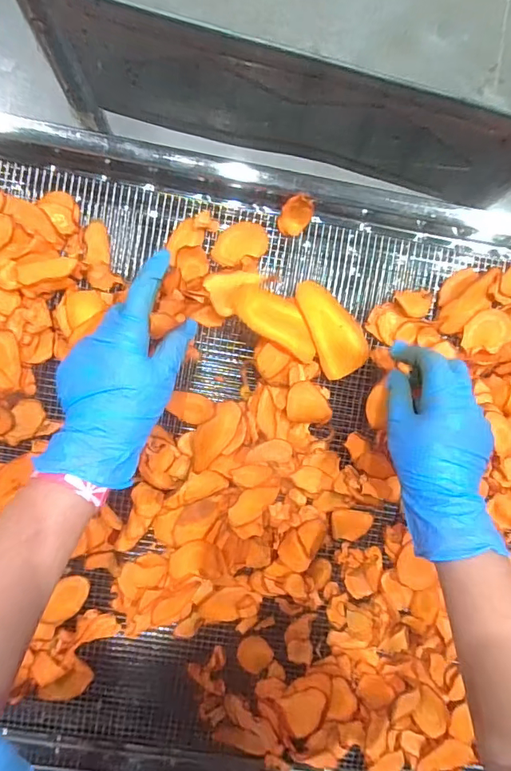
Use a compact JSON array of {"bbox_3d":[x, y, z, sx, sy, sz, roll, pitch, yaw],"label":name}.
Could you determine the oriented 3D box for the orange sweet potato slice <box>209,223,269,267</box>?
[{"bbox_3d":[-0.014,-0.129,0.410,0.051,0.012,0.034,-30,95,-2],"label":"orange sweet potato slice"}]

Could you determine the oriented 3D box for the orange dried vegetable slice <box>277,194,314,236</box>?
[{"bbox_3d":[0.038,-0.155,0.409,0.028,0.037,0.009,4,47,-27],"label":"orange dried vegetable slice"}]

